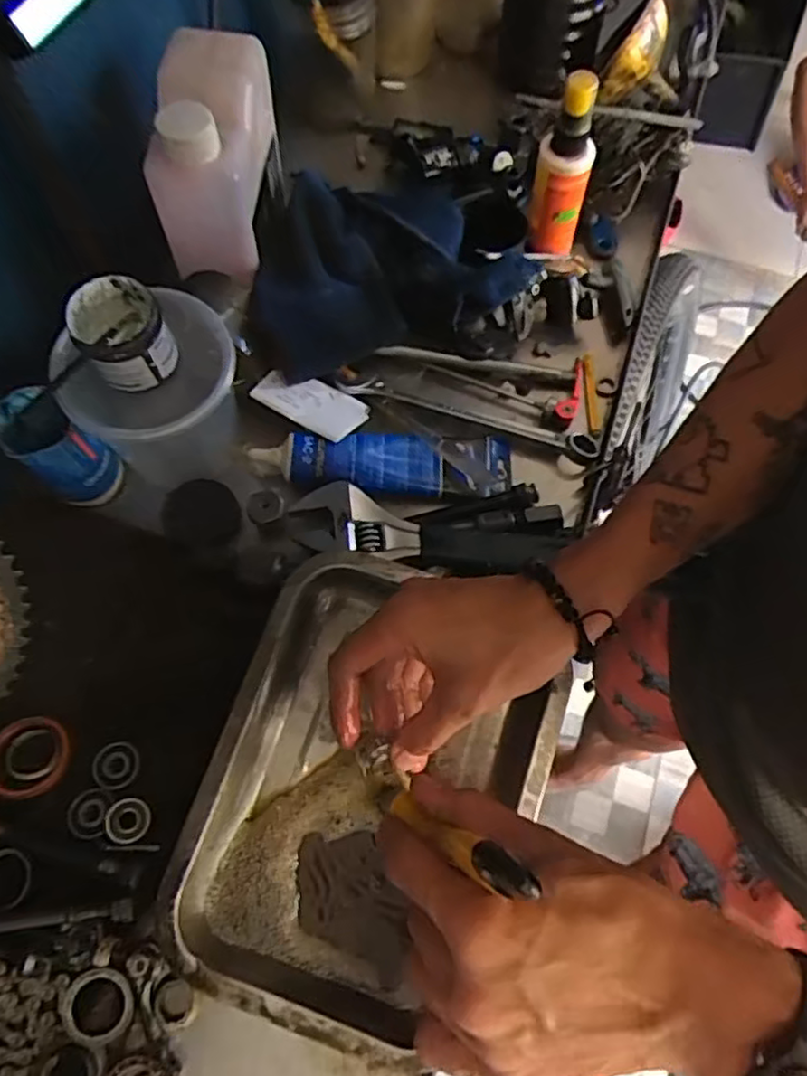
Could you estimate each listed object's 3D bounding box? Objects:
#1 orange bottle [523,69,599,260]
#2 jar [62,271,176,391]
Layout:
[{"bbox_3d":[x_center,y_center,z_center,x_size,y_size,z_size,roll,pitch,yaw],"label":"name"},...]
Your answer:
[{"bbox_3d":[0.129,-0.291,0.534,0.046,0.146,0.049,15,68,6],"label":"orange bottle"},{"bbox_3d":[-0.173,-0.126,0.412,0.054,0.042,0.054,-26,69,-11],"label":"jar"}]

